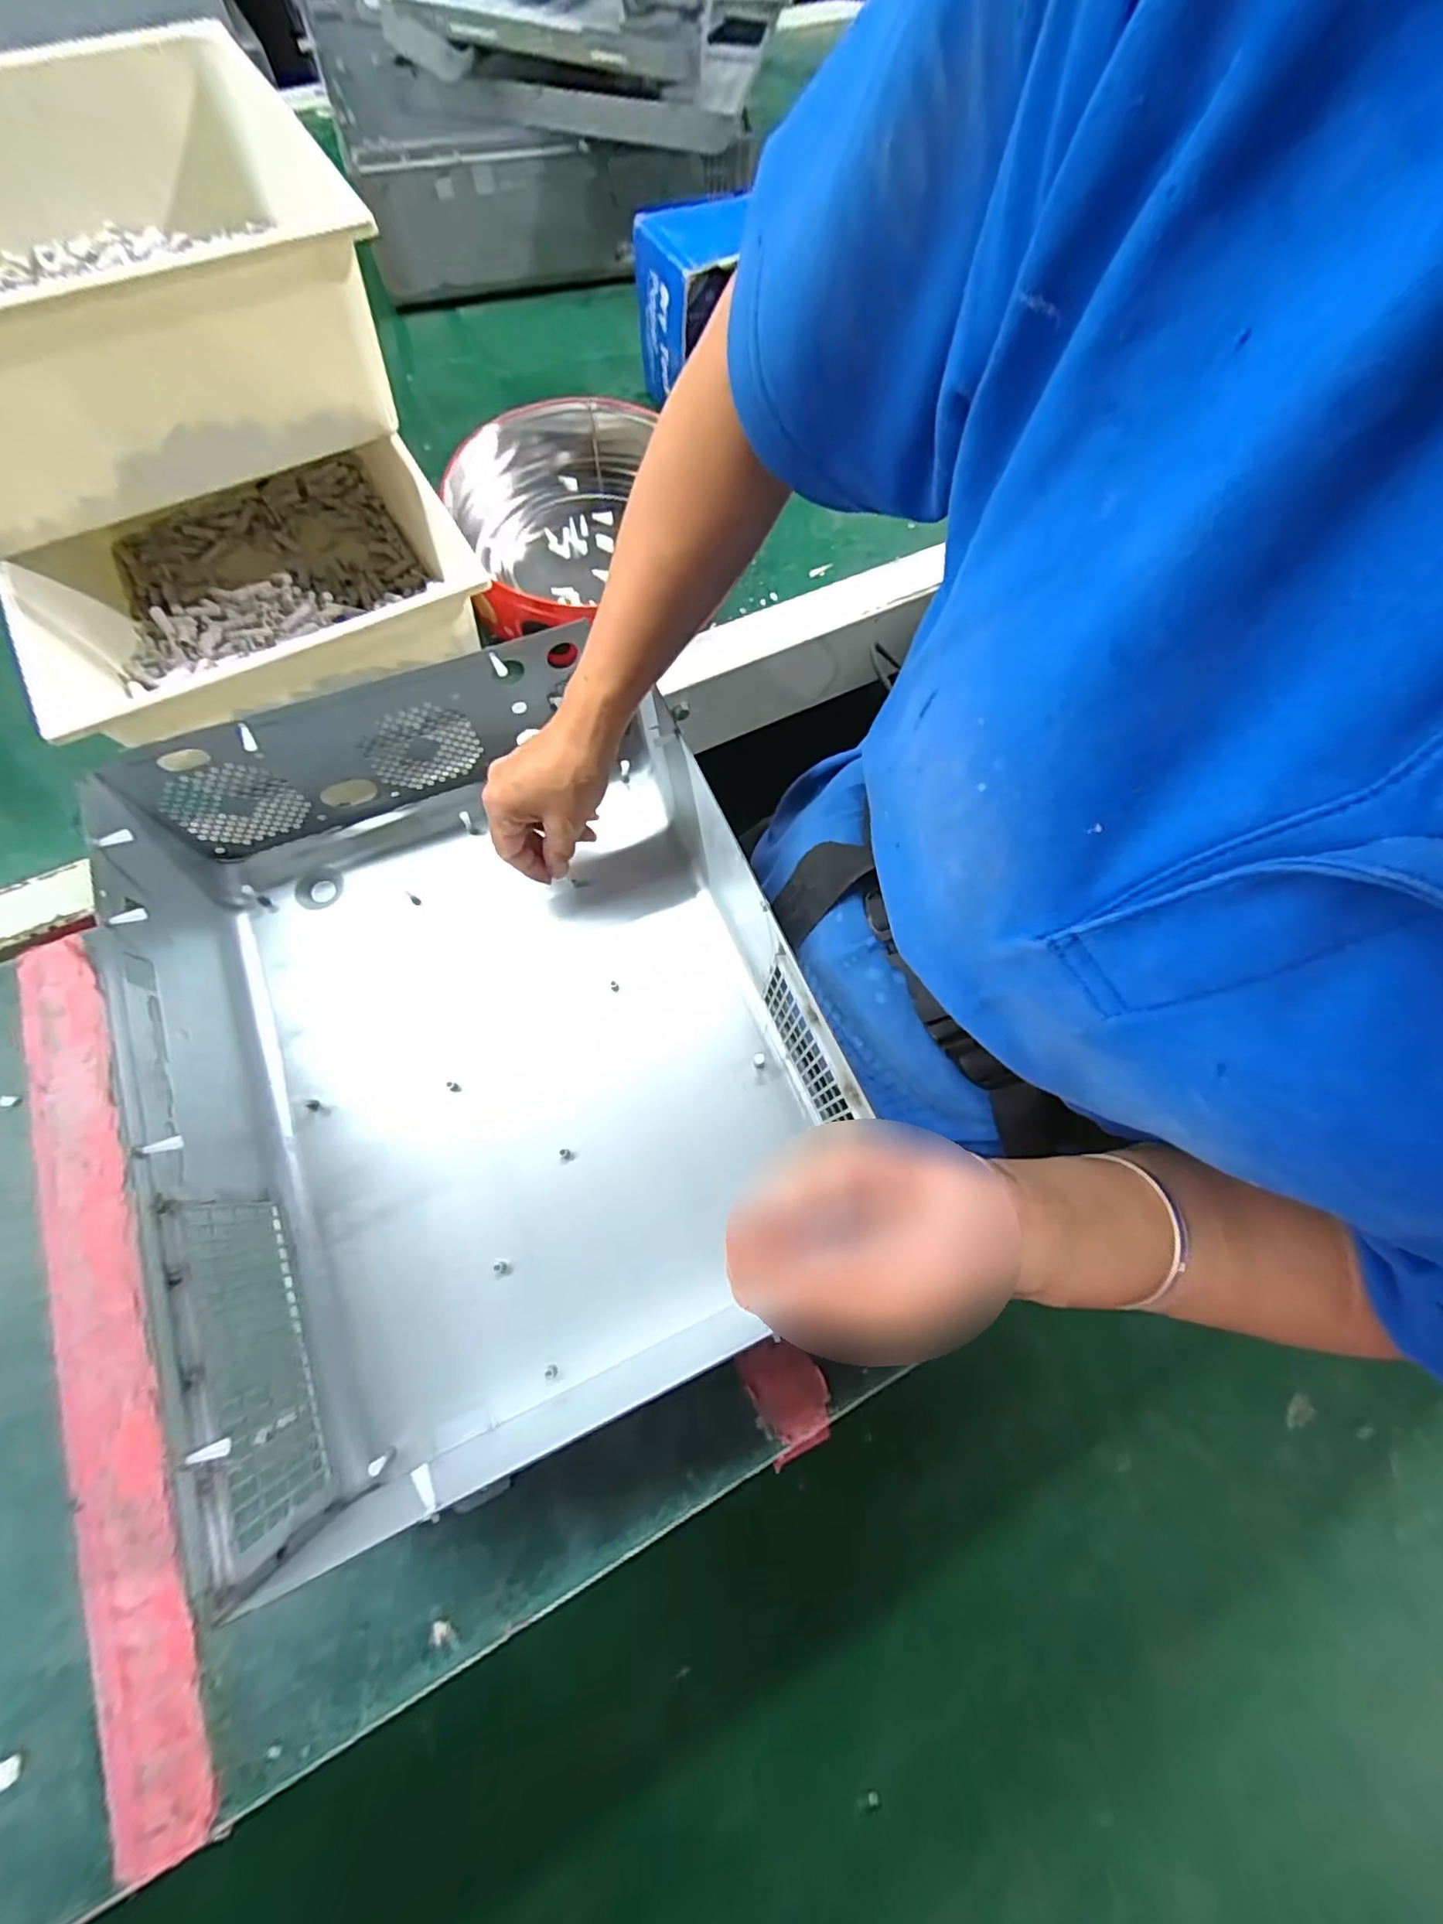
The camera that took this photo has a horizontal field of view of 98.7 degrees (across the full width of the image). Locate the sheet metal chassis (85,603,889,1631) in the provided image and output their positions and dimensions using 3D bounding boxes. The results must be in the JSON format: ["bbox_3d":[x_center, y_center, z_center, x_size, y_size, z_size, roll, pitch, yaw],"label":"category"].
[{"bbox_3d":[-0.135,0.031,0.370,0.331,0.119,0.418,-21,73,-10],"label":"sheet metal chassis"}]

